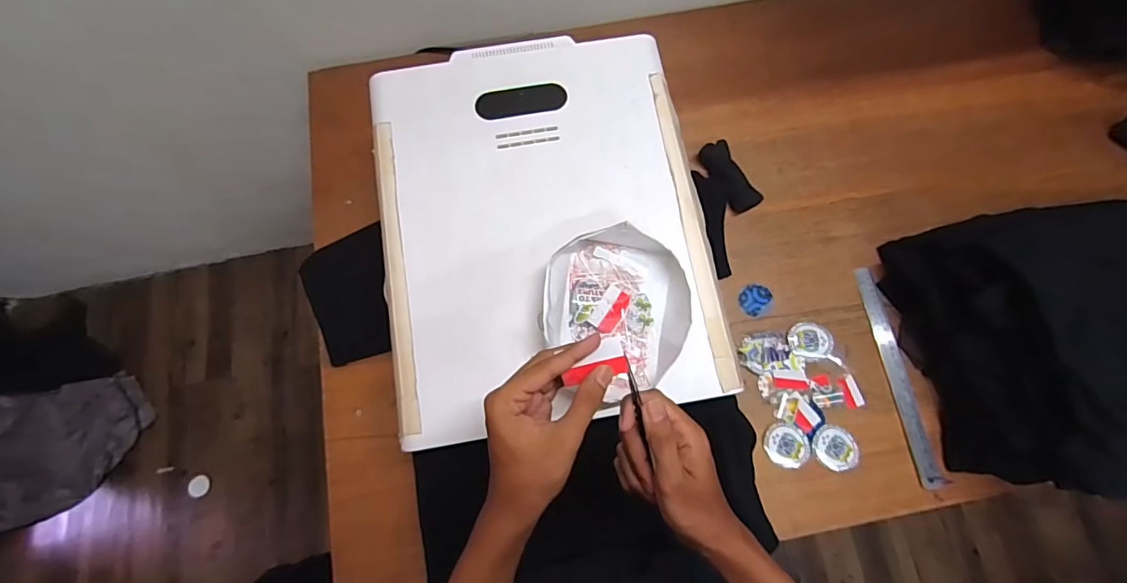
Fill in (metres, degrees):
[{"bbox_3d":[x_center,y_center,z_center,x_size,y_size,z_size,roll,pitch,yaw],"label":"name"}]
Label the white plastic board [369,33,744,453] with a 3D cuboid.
[{"bbox_3d":[-0.029,-0.096,0.615,0.400,0.028,0.500,-10,75,-3],"label":"white plastic board"}]

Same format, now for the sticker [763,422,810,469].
[{"bbox_3d":[0.324,0.222,0.703,0.066,0.006,0.061,0,75,-1],"label":"sticker"}]

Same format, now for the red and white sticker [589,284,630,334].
[{"bbox_3d":[0.055,0.020,0.572,0.030,0.008,0.058,36,75,-7],"label":"red and white sticker"}]

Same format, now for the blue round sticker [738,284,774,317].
[{"bbox_3d":[0.302,0.013,0.765,0.053,0.004,0.051,-1,75,2],"label":"blue round sticker"}]

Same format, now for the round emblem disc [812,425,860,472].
[{"bbox_3d":[0.394,0.226,0.701,0.067,0.011,0.056,37,78,9],"label":"round emblem disc"}]

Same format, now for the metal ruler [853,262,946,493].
[{"bbox_3d":[0.498,0.122,0.728,0.031,0.010,0.324,-10,75,2],"label":"metal ruler"}]

